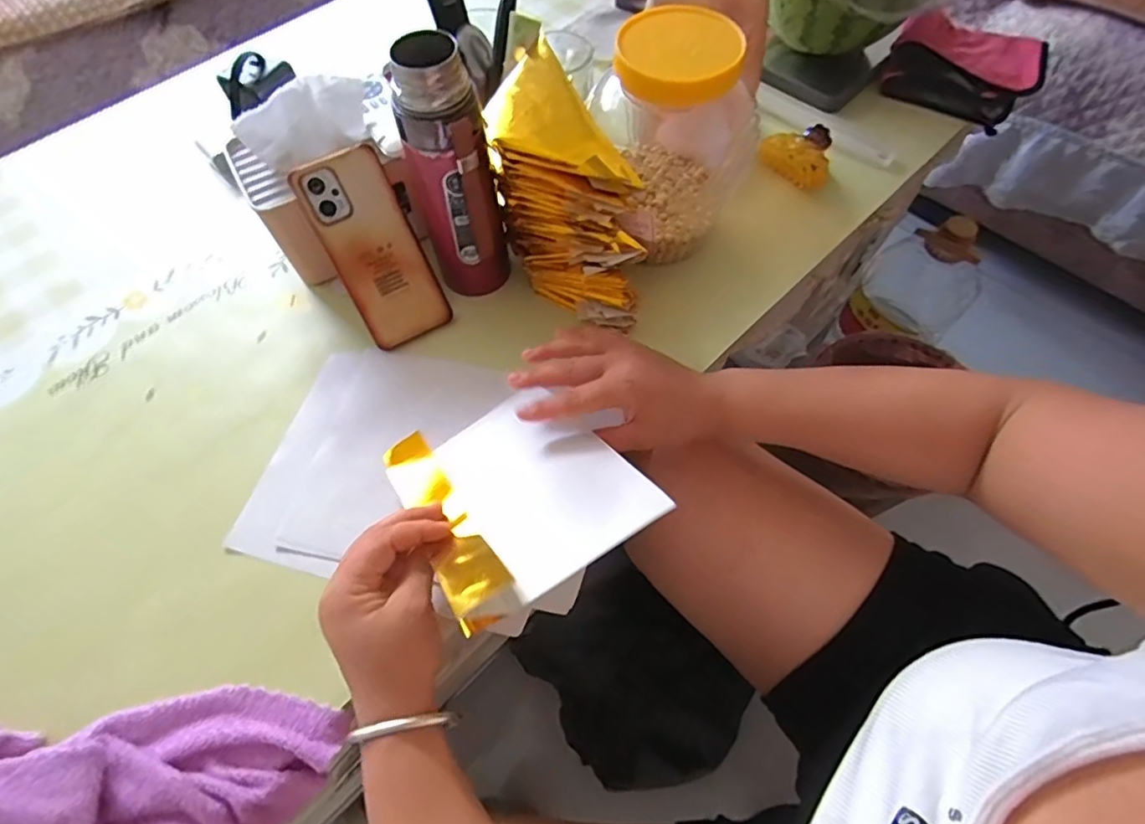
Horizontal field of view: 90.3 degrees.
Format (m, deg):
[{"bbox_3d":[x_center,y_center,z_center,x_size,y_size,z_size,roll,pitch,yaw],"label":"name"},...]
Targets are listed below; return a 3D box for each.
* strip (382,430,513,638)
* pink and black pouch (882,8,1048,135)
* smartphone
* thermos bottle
[{"bbox_3d":[-0.089,0.074,0.390,0.037,0.020,0.180,-31,42,-14],"label":"strip"},{"bbox_3d":[0.460,-0.406,0.669,0.163,0.039,0.140,29,66,15],"label":"pink and black pouch"},{"bbox_3d":[-0.172,-0.142,0.501,0.074,0.010,0.162,-28,109,-13],"label":"smartphone"},{"bbox_3d":[-0.093,-0.180,0.461,0.065,0.205,0.060,-17,63,-8],"label":"thermos bottle"}]

